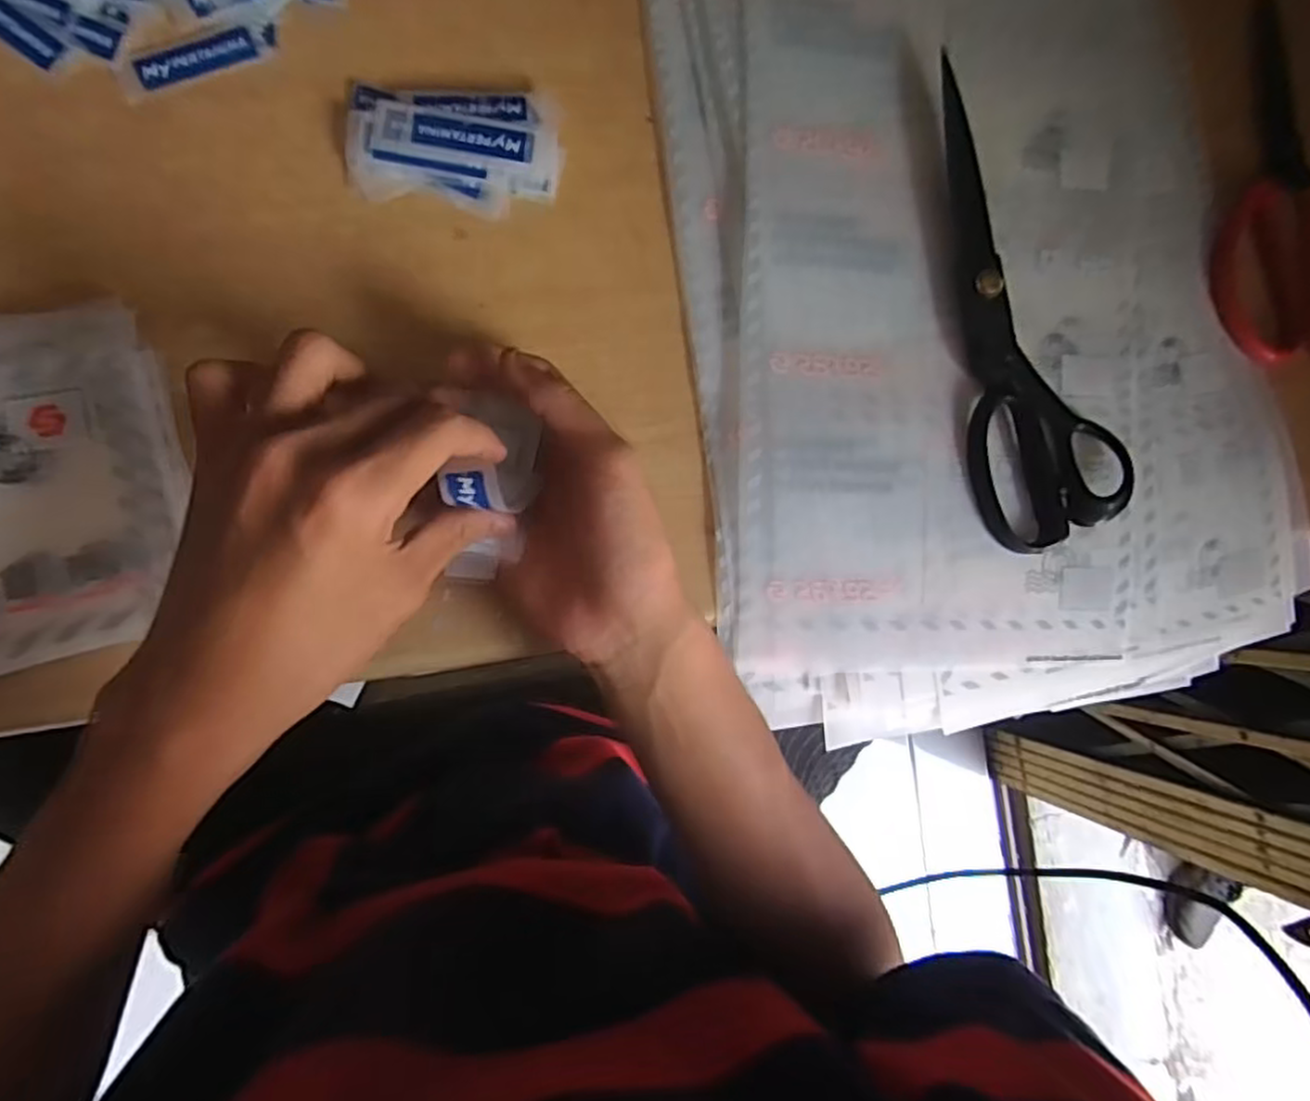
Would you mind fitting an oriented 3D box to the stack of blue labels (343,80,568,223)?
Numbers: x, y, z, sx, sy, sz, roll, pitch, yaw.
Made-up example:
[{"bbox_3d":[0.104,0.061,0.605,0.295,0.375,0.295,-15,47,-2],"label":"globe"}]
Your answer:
[{"bbox_3d":[-0.090,-0.181,0.329,0.092,0.008,0.053,-3,90,-9],"label":"stack of blue labels"}]

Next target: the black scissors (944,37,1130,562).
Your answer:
[{"bbox_3d":[0.189,-0.121,0.368,0.082,0.014,0.237,-9,90,-9],"label":"black scissors"}]

